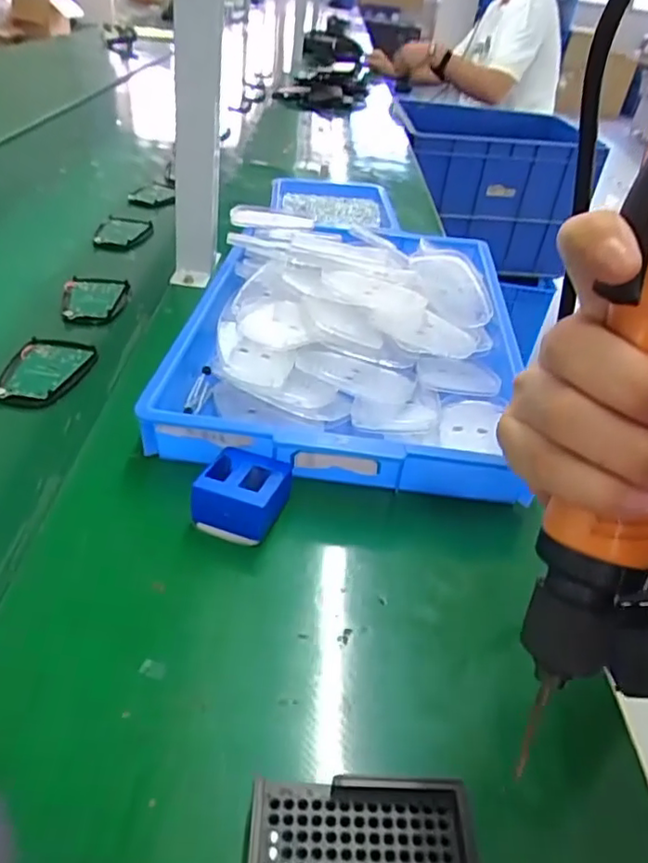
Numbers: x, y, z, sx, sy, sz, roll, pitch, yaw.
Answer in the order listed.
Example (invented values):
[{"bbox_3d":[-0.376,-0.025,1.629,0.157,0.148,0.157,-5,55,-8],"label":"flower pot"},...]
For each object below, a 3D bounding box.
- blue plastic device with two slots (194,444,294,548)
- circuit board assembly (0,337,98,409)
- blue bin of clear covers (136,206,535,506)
[{"bbox_3d":[-0.051,0.041,0.401,0.057,0.032,0.059,16,38,12],"label":"blue plastic device with two slots"},{"bbox_3d":[-0.239,-0.055,0.522,0.063,0.008,0.096,8,37,2],"label":"circuit board assembly"},{"bbox_3d":[0.031,-0.115,0.586,0.287,0.070,0.452,8,37,1],"label":"blue bin of clear covers"}]

